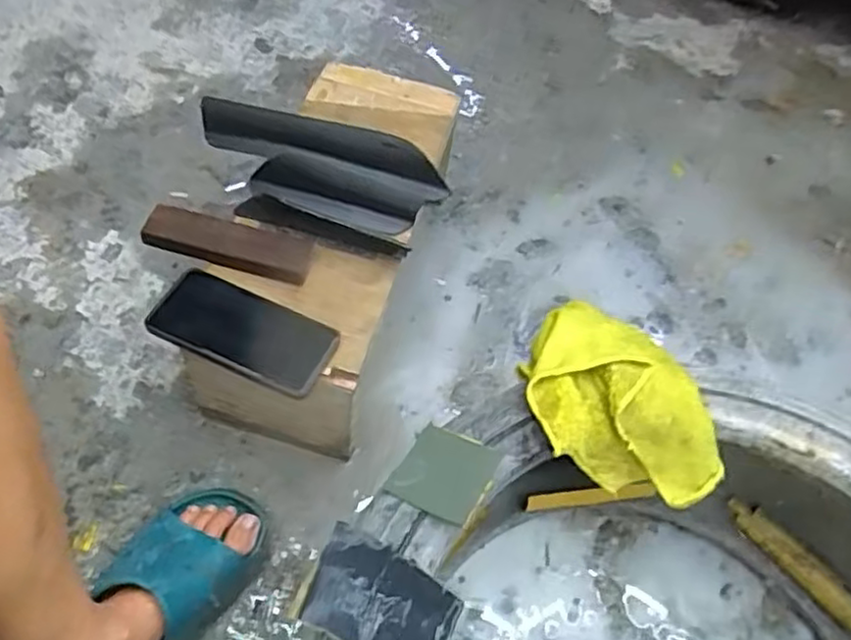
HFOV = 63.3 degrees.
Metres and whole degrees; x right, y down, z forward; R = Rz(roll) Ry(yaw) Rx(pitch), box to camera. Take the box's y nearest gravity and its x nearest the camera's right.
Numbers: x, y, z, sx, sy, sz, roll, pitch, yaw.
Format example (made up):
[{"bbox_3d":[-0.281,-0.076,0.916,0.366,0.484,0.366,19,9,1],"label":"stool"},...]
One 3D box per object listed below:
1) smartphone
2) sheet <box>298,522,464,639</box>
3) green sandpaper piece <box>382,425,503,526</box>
[{"bbox_3d":[-0.167,0.009,0.641,0.164,0.016,0.080,23,52,4],"label":"smartphone"},{"bbox_3d":[-0.027,0.198,0.478,0.113,0.016,0.070,38,50,-16],"label":"sheet"},{"bbox_3d":[0.015,0.119,0.539,0.068,0.014,0.069,28,58,14],"label":"green sandpaper piece"}]

